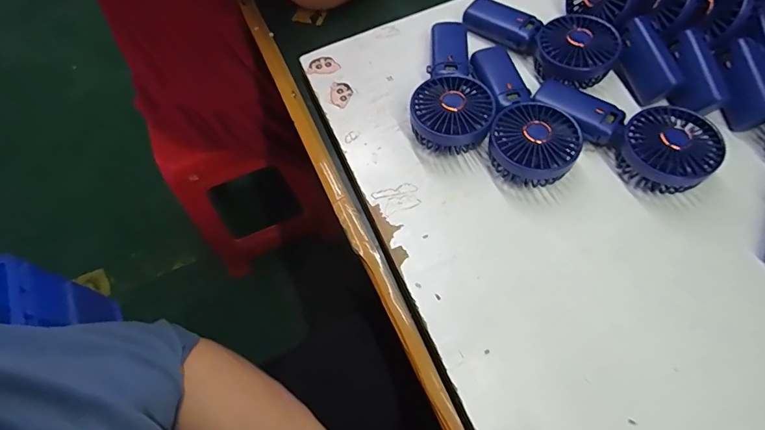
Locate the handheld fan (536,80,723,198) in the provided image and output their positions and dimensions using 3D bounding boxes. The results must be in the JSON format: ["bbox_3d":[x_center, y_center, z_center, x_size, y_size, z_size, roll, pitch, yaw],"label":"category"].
[{"bbox_3d":[0.248,-0.091,0.432,0.082,0.047,0.179,-41,68,-15],"label":"handheld fan"}]

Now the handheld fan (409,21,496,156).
[{"bbox_3d":[0.080,-0.149,0.470,0.081,0.046,0.184,6,65,7],"label":"handheld fan"}]

